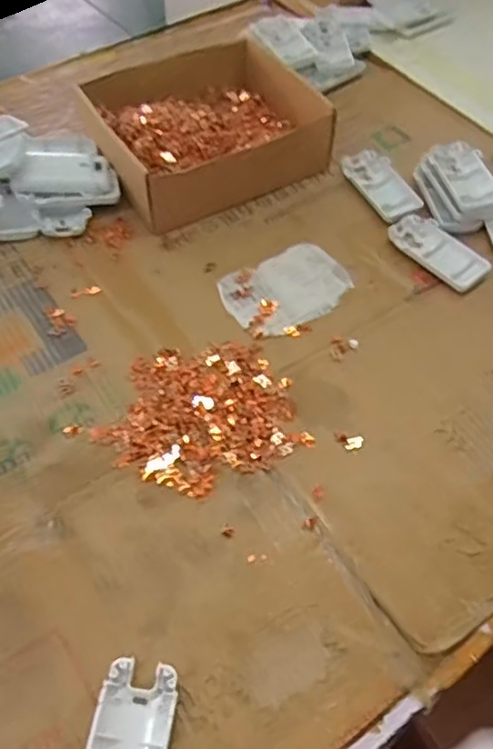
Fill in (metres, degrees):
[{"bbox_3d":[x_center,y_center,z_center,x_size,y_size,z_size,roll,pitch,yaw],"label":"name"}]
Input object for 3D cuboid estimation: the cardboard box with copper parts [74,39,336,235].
[{"bbox_3d":[-0.042,-0.255,0.670,0.213,0.066,0.191,-22,59,-15],"label":"cardboard box with copper parts"}]

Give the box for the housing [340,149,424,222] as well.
[{"bbox_3d":[0.138,-0.195,0.662,0.052,0.015,0.098,-22,59,-15],"label":"housing"}]

